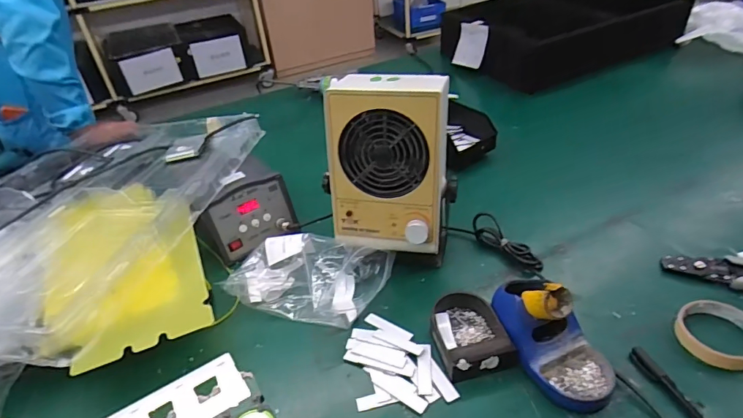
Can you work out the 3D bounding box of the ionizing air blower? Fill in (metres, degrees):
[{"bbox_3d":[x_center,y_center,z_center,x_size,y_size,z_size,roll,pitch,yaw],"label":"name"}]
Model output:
[{"bbox_3d":[0.027,-0.046,0.605,0.153,0.241,0.118,5,39,13],"label":"ionizing air blower"}]

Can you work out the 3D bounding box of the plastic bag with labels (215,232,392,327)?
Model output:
[{"bbox_3d":[-0.084,0.088,0.607,0.212,0.068,0.117,1,38,8],"label":"plastic bag with labels"}]

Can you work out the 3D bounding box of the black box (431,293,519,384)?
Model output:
[{"bbox_3d":[0.114,0.142,0.532,0.079,0.030,0.111,-9,38,-5],"label":"black box"}]

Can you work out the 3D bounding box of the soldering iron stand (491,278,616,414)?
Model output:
[{"bbox_3d":[0.199,0.129,0.494,0.085,0.082,0.151,-16,39,-13],"label":"soldering iron stand"}]

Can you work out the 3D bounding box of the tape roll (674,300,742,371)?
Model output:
[{"bbox_3d":[0.392,0.139,0.513,0.087,0.021,0.081,-3,38,3],"label":"tape roll"}]

